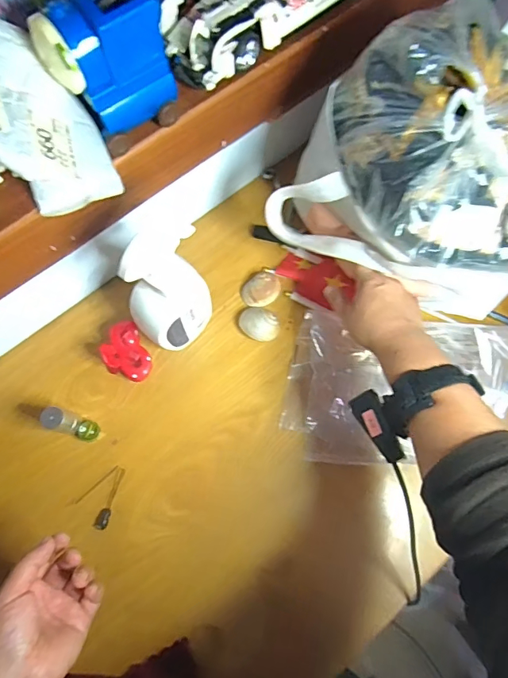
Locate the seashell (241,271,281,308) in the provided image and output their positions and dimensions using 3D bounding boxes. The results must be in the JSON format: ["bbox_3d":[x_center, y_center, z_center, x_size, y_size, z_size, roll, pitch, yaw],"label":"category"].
[{"bbox_3d":[0.010,-0.066,0.596,0.043,0.020,0.050,35,74,9],"label":"seashell"}]

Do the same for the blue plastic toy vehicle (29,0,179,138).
[{"bbox_3d":[-0.124,-0.234,0.373,0.093,0.090,0.070,-34,76,-12],"label":"blue plastic toy vehicle"}]

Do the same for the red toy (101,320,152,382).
[{"bbox_3d":[-0.157,0.020,0.559,0.053,0.041,0.071,-25,74,-10],"label":"red toy"}]

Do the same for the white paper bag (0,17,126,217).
[{"bbox_3d":[-0.173,-0.175,0.361,0.084,0.119,0.108,-23,74,-10],"label":"white paper bag"}]

